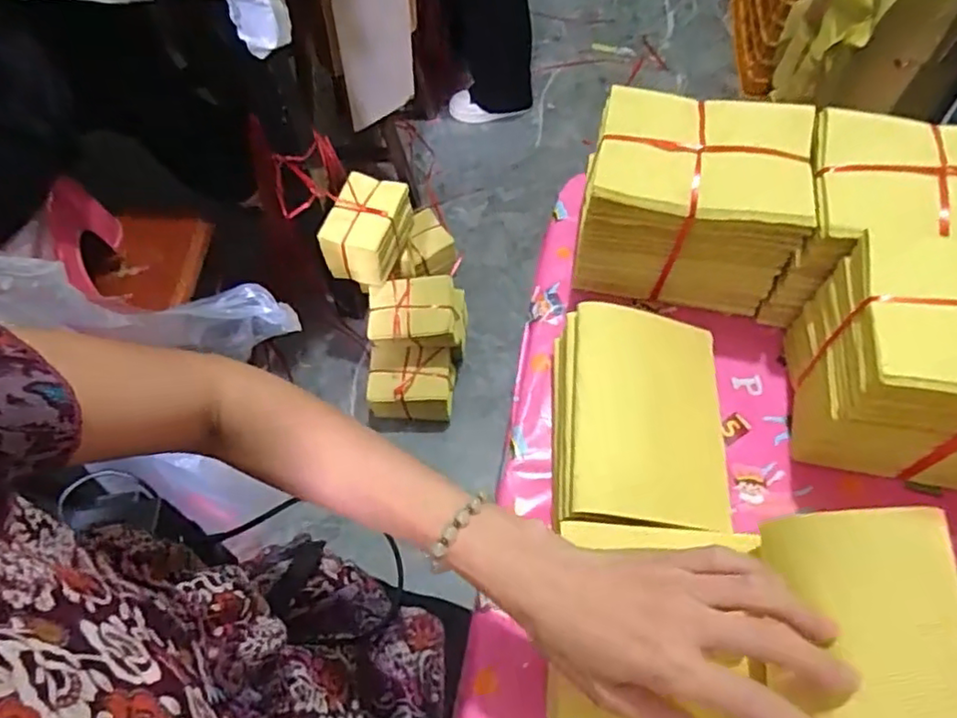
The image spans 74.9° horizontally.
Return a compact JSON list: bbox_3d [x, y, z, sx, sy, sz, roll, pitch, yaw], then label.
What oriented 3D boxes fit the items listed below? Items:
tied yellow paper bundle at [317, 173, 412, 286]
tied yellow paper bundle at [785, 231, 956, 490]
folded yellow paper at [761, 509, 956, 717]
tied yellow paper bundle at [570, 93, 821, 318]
[{"bbox_3d":[-0.215,-0.251,1.224,0.129,0.125,0.159,15,63,9],"label":"tied yellow paper bundle"},{"bbox_3d":[0.328,0.004,0.440,0.162,0.132,0.123,6,62,4],"label":"tied yellow paper bundle"},{"bbox_3d":[0.189,0.158,0.308,0.093,0.011,0.157,-11,74,30],"label":"folded yellow paper"},{"bbox_3d":[0.174,-0.130,0.527,0.163,0.128,0.113,10,62,6],"label":"tied yellow paper bundle"}]

